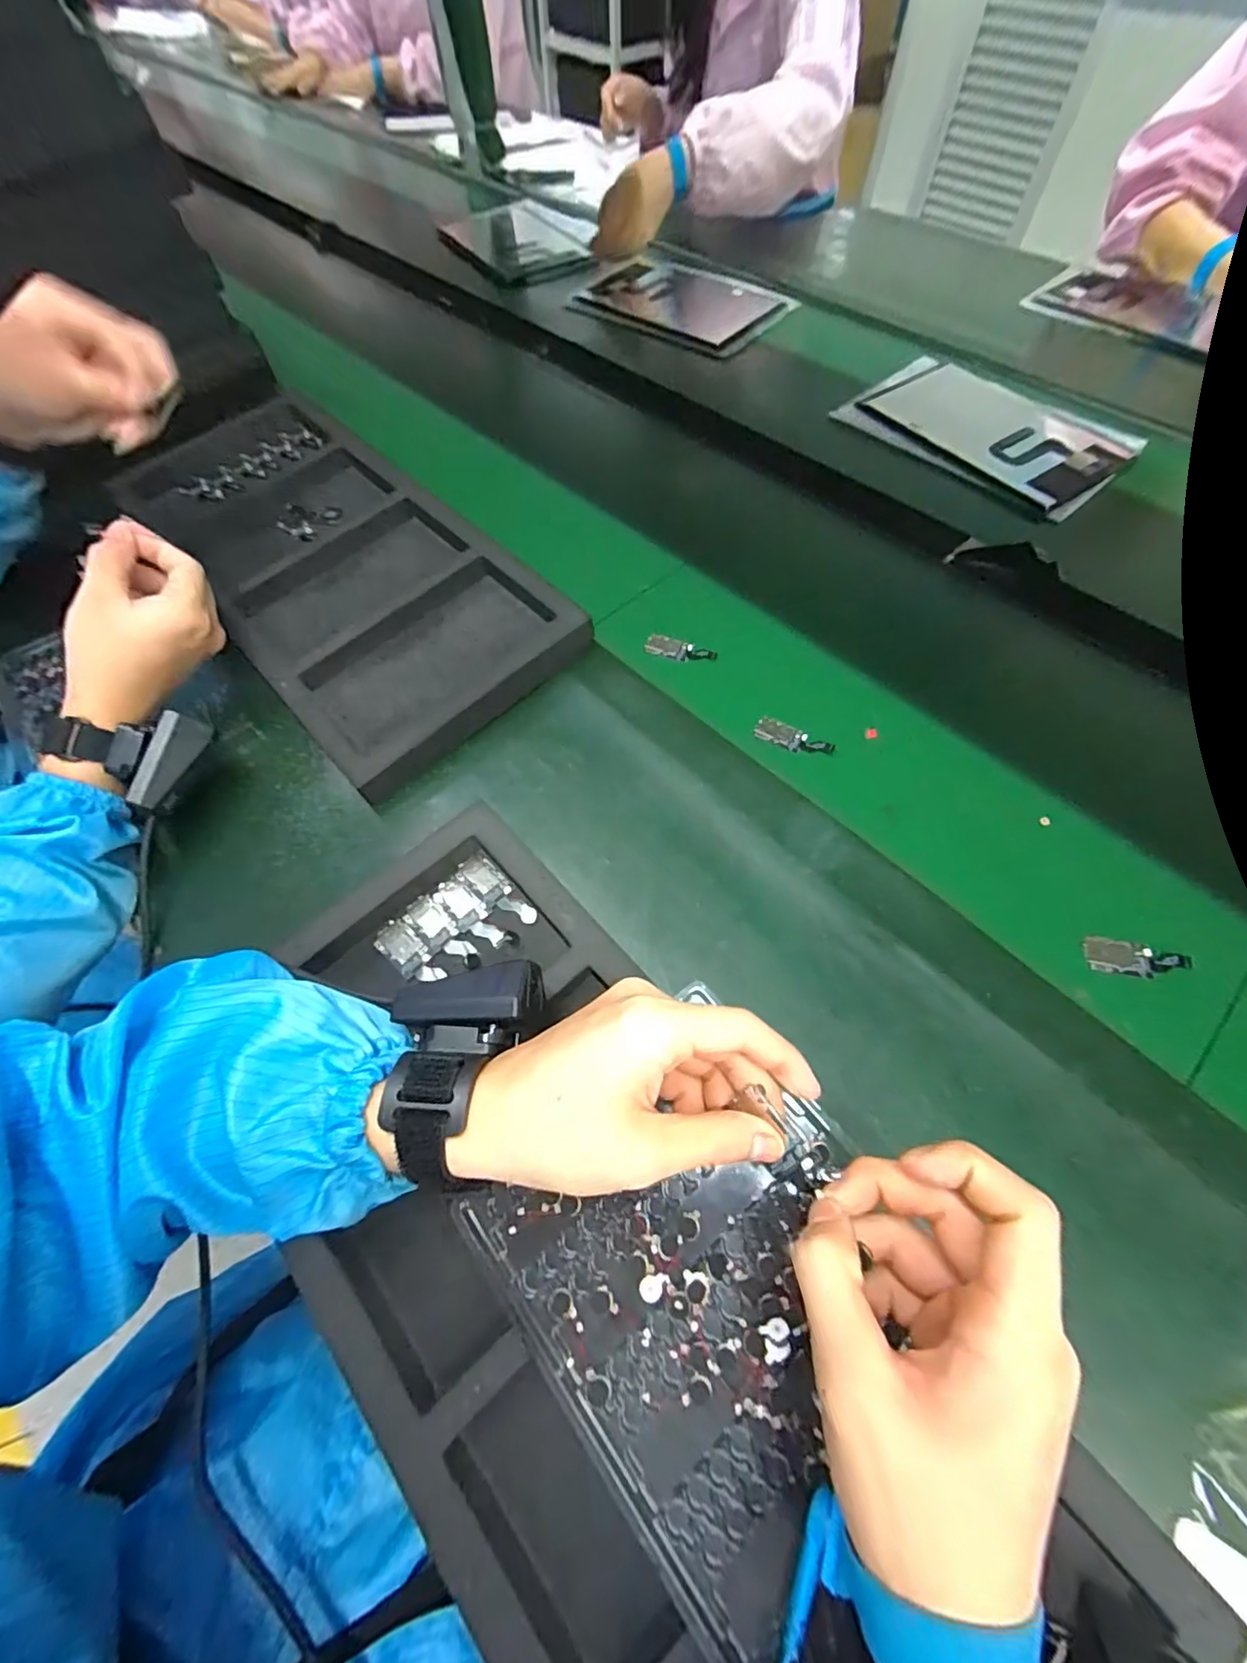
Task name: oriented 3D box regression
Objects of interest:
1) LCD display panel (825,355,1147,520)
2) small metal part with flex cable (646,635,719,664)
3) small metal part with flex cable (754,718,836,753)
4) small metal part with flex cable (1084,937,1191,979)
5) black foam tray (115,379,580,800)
[{"bbox_3d":[0.405,-0.444,0.641,0.191,0.021,0.269,-39,67,-18],"label":"LCD display panel"},{"bbox_3d":[0.049,-0.156,0.495,0.061,0.009,0.019,12,62,8],"label":"small metal part with flex cable"},{"bbox_3d":[0.130,-0.071,0.444,0.059,0.005,0.020,26,65,15],"label":"small metal part with flex cable"},{"bbox_3d":[0.318,0.079,0.355,0.059,0.004,0.022,9,62,7],"label":"small metal part with flex cable"},{"bbox_3d":[-0.277,-0.251,0.536,0.212,0.047,0.514,-39,67,-18],"label":"black foam tray"}]

